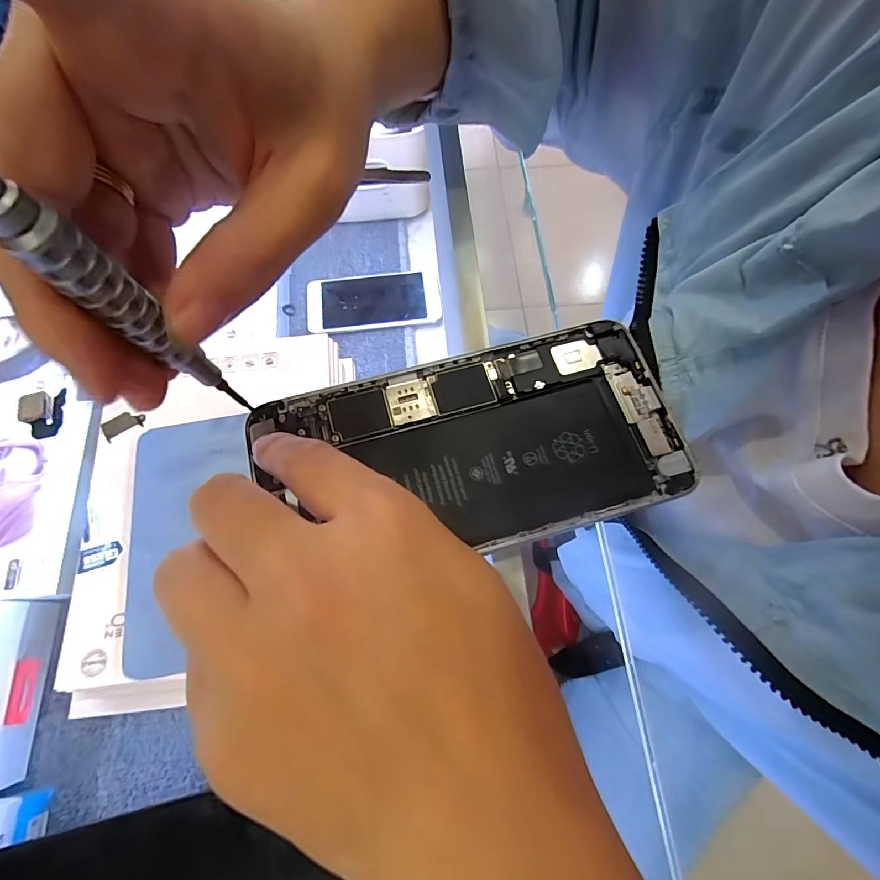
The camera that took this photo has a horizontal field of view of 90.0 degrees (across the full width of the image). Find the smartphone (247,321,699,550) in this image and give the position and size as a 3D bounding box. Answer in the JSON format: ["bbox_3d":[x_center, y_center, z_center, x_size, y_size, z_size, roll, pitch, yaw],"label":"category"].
[{"bbox_3d":[0.012,0.002,0.166,0.150,0.010,0.074,-14,66,-4],"label":"smartphone"}]

